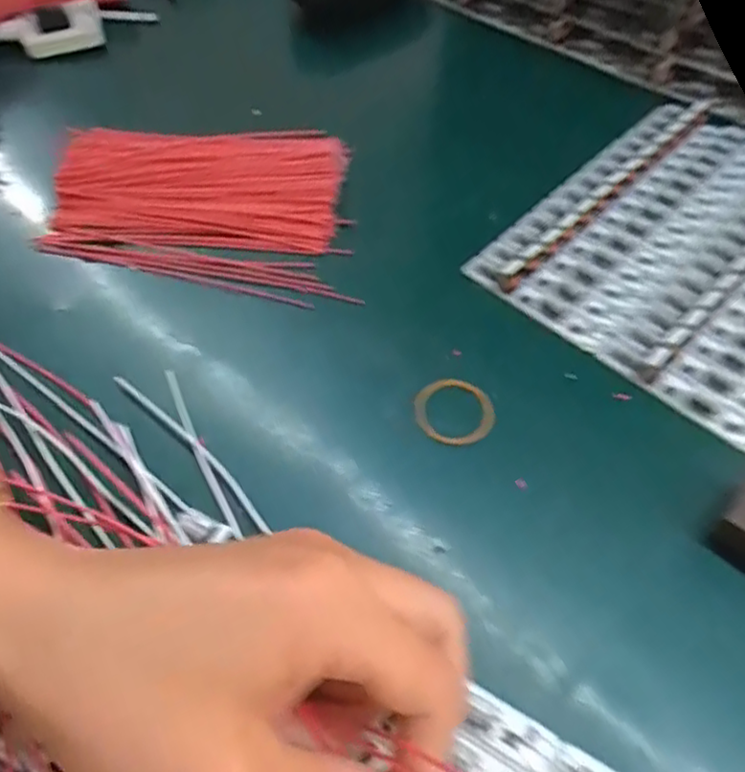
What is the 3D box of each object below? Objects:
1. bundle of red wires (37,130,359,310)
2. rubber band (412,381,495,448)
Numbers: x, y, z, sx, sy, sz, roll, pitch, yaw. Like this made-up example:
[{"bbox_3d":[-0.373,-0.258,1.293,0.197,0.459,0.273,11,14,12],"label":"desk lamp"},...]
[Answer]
[{"bbox_3d":[-0.087,-0.098,0.348,0.150,0.022,0.105,7,56,3],"label":"bundle of red wires"},{"bbox_3d":[0.034,0.011,0.277,0.034,0.005,0.029,19,57,12],"label":"rubber band"}]

